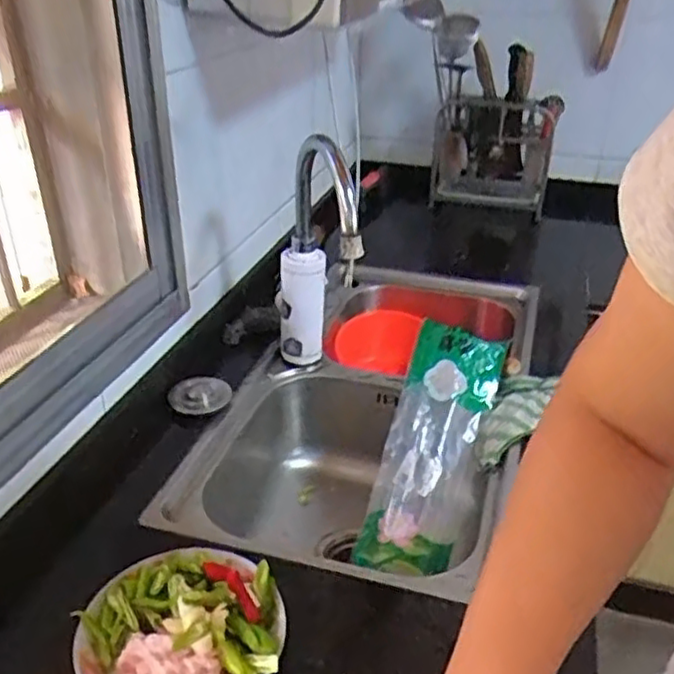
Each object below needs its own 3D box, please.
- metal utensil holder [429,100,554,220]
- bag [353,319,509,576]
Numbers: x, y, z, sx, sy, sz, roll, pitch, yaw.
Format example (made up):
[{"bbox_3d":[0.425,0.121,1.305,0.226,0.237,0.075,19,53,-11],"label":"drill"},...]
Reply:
[{"bbox_3d":[0.336,-0.402,1.533,0.253,0.232,0.082,12,32,18],"label":"metal utensil holder"},{"bbox_3d":[0.133,0.148,0.951,0.134,0.042,0.360,12,70,18],"label":"bag"}]

